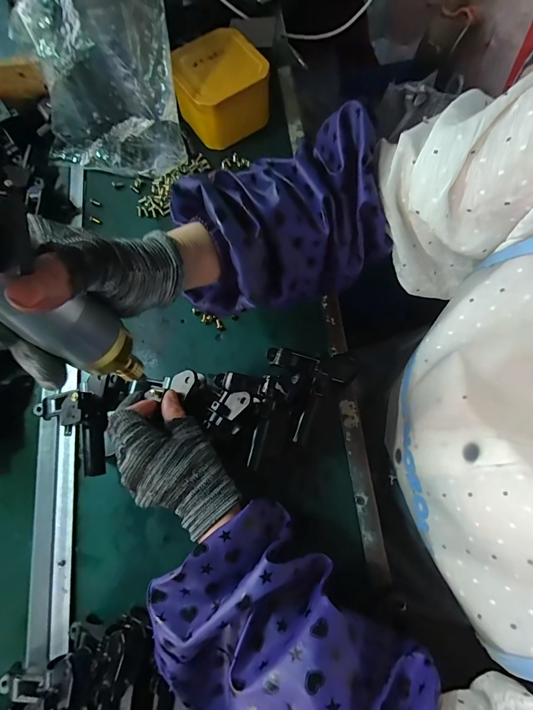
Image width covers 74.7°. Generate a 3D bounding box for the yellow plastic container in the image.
[{"bbox_3d":[-0.056,-0.325,0.429,0.104,0.060,0.112,-30,75,-8],"label":"yellow plastic container"}]

